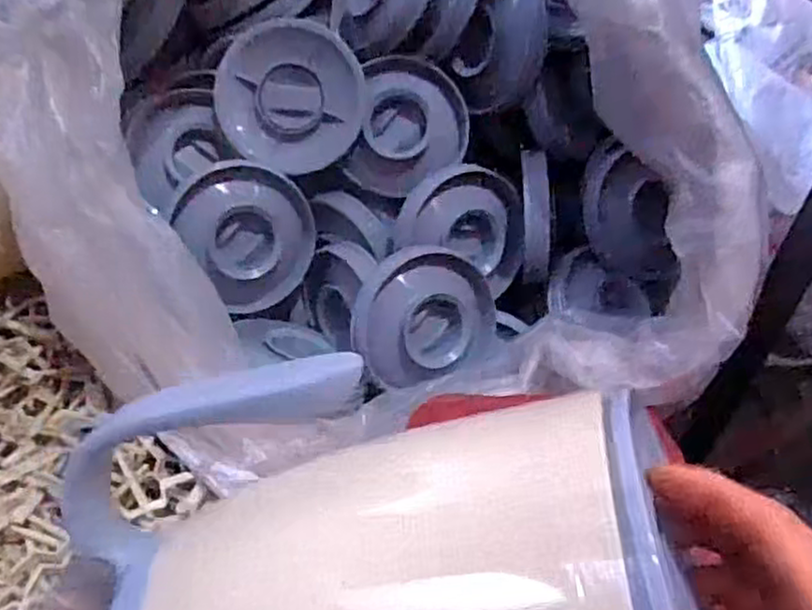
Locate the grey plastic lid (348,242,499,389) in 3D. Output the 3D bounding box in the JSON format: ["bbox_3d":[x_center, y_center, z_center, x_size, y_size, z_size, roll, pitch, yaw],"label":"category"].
[{"bbox_3d":[0.019,0.007,0.661,0.139,0.029,0.115,-17,86,-24],"label":"grey plastic lid"}]

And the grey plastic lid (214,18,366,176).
[{"bbox_3d":[-0.107,-0.195,0.680,0.133,0.016,0.133,-1,94,-12],"label":"grey plastic lid"}]

